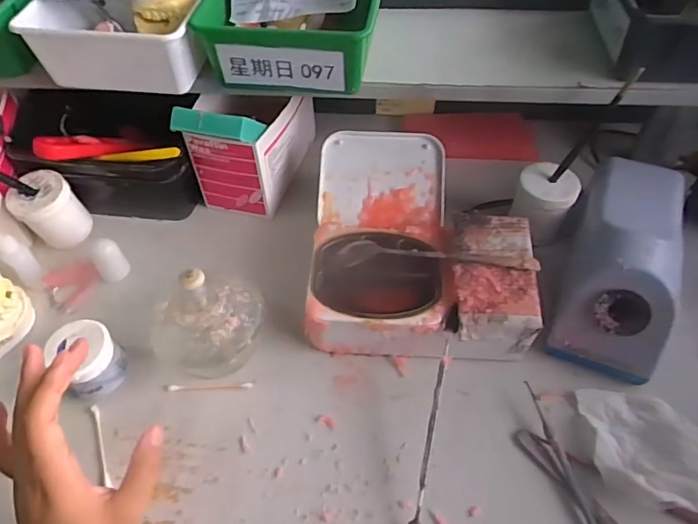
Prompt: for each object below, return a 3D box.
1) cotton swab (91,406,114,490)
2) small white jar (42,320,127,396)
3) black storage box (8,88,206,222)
[{"bbox_3d":[-0.201,0.146,0.420,0.006,0.004,0.070,-21,54,-15],"label":"cotton swab"},{"bbox_3d":[-0.217,0.080,0.434,0.047,0.046,0.049,-1,51,1],"label":"small white jar"},{"bbox_3d":[-0.261,-0.125,0.574,0.197,0.100,0.133,0,51,1],"label":"black storage box"}]

